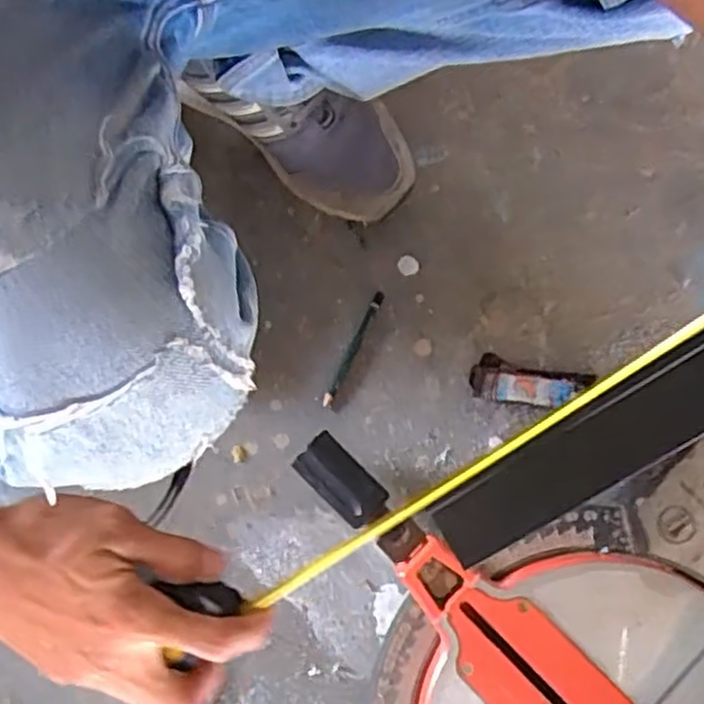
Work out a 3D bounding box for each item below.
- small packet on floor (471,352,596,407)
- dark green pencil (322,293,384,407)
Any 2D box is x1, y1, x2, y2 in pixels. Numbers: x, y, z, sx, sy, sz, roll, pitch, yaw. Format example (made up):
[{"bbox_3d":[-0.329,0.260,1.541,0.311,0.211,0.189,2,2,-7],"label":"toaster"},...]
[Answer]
[{"bbox_3d":[0.153,0.028,0.644,0.102,0.015,0.036,11,79,2],"label":"small packet on floor"},{"bbox_3d":[0.001,-0.002,0.652,0.009,0.004,0.109,26,80,5],"label":"dark green pencil"}]

